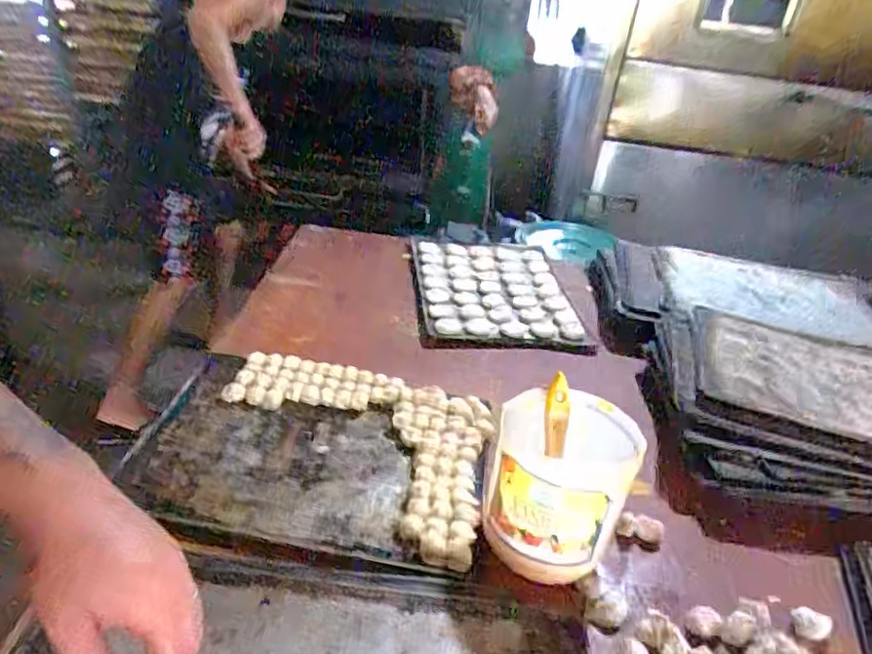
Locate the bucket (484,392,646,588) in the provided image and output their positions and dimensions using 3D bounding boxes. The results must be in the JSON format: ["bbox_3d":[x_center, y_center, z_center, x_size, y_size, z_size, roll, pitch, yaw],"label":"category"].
[{"bbox_3d":[0.140,0.181,0.697,0.147,0.160,0.156,6,30,-3],"label":"bucket"}]

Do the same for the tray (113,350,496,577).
[{"bbox_3d":[-0.162,0.169,0.851,0.464,0.052,0.351,10,33,7],"label":"tray"}]

